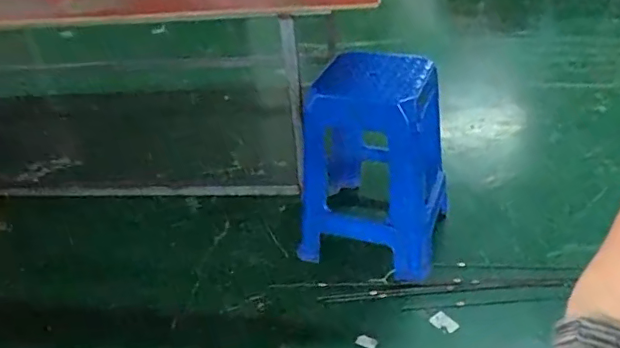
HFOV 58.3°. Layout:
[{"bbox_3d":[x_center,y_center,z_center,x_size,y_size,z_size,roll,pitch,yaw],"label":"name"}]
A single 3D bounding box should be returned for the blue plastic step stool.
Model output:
[{"bbox_3d":[0.169,-0.036,1.594,0.412,0.535,0.329,8,36,20],"label":"blue plastic step stool"}]

